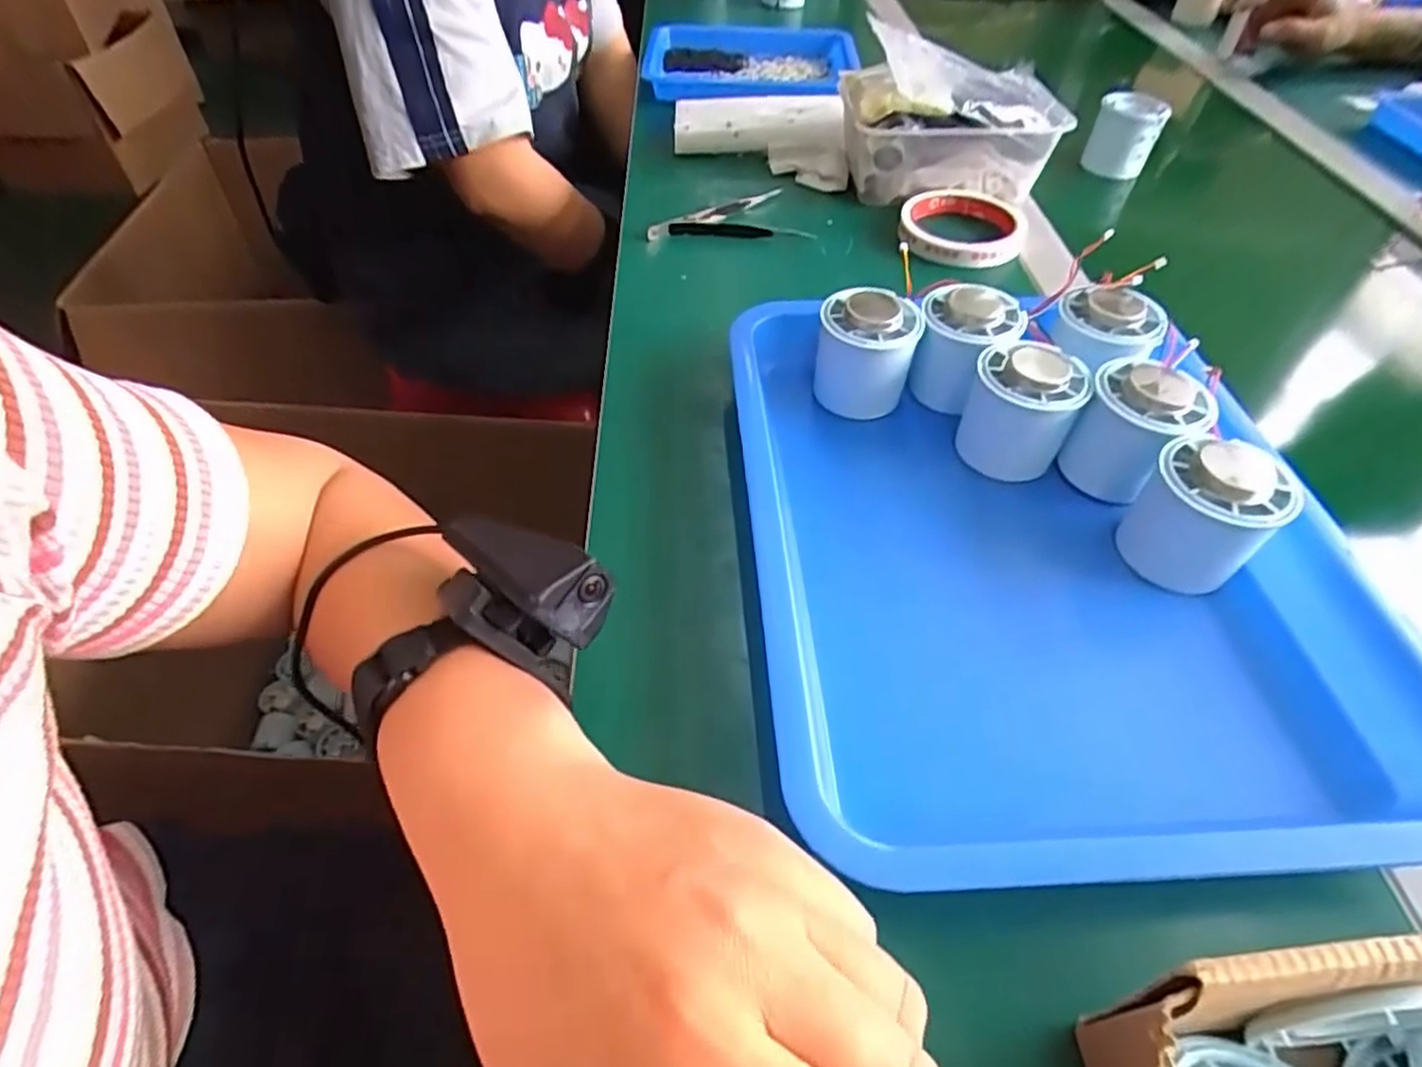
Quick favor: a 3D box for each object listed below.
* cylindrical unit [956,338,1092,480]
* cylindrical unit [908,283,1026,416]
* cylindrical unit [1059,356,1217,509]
[{"bbox_3d":[0.161,-0.066,0.379,0.050,0.062,0.053,1,48,-1],"label":"cylindrical unit"},{"bbox_3d":[0.138,-0.101,0.401,0.050,0.054,0.051,1,48,-1],"label":"cylindrical unit"},{"bbox_3d":[0.209,-0.051,0.359,0.046,0.054,0.049,1,48,-1],"label":"cylindrical unit"}]

